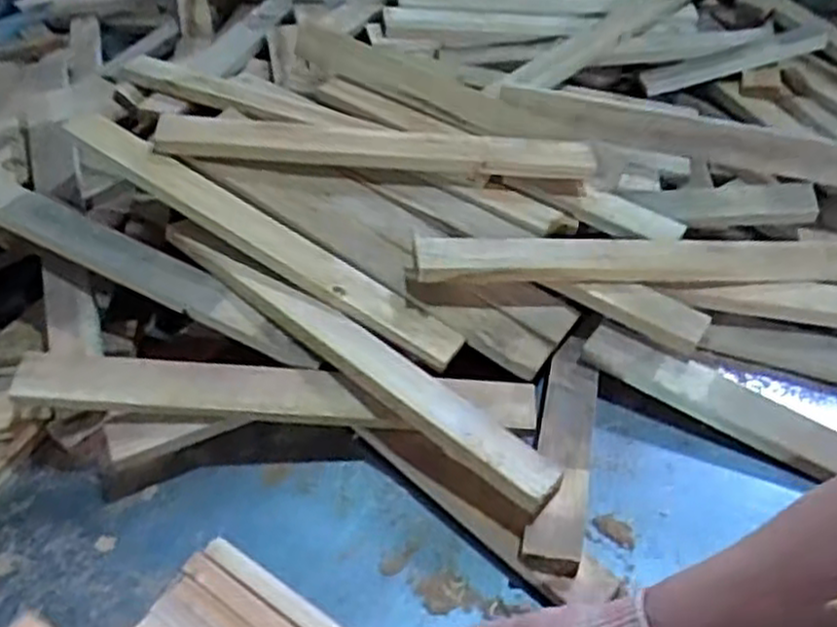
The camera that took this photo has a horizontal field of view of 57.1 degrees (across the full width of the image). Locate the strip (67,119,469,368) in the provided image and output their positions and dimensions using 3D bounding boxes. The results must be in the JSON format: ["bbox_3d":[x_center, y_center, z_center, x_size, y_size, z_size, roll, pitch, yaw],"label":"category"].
[{"bbox_3d":[-0.177,-0.088,0.857,0.498,0.021,0.056,32,51,10],"label":"strip"}]

